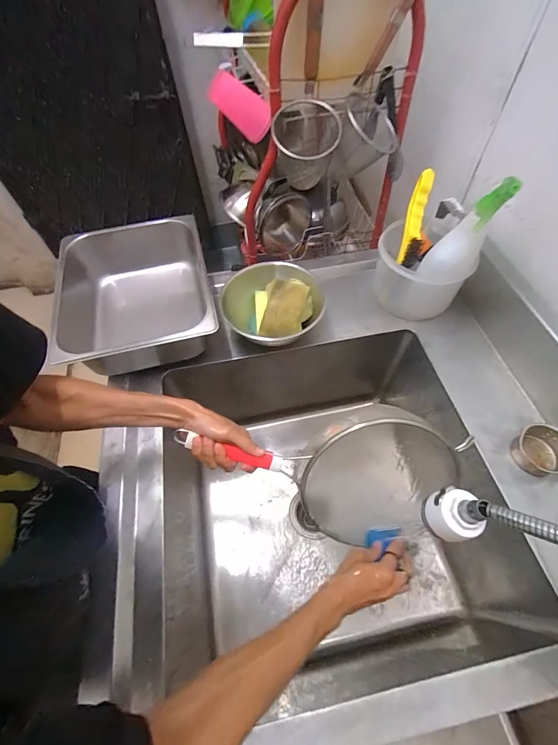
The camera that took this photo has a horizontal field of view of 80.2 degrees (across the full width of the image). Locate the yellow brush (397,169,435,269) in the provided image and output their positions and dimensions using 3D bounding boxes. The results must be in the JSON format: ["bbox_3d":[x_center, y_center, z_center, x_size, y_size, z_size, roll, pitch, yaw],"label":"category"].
[{"bbox_3d":[0.258,-0.287,0.626,0.042,0.166,0.031,9,16,7],"label":"yellow brush"}]

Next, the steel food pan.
[{"bbox_3d":[-0.257,-0.139,0.640,0.249,0.128,0.324,-14,60,-6],"label":"steel food pan"}]

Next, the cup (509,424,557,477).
[{"bbox_3d":[0.396,0.121,0.500,0.085,0.045,0.074,-21,61,-11],"label":"cup"}]

